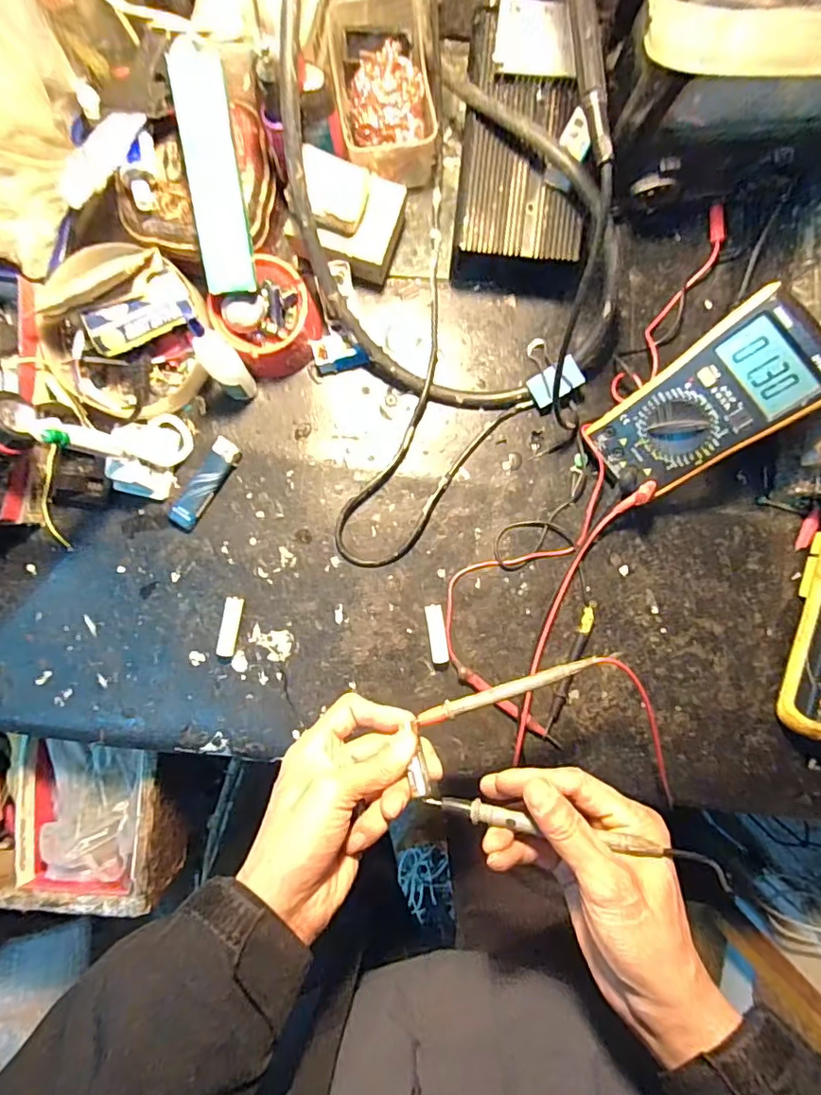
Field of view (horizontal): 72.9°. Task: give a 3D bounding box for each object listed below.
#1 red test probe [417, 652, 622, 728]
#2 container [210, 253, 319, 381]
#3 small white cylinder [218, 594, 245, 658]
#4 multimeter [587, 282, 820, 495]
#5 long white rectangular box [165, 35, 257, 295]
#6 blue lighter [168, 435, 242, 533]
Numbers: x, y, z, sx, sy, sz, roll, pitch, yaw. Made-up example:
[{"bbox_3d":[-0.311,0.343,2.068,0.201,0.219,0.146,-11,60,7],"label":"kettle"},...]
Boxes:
[{"bbox_3d":[0.075,0.097,0.387,0.143,0.009,0.011,-18,91,-4],"label":"red test probe"},{"bbox_3d":[-0.114,-0.186,0.459,0.075,0.053,0.073,0,91,-1],"label":"container"},{"bbox_3d":[-0.153,0.067,0.475,0.015,0.012,0.050,9,91,-1],"label":"small white cylinder"},{"bbox_3d":[0.225,-0.109,0.426,0.085,0.040,0.160,52,131,1],"label":"multimeter"},{"bbox_3d":[-0.139,-0.261,0.392,0.035,0.011,0.147,-4,113,0],"label":"long white rectangular box"},{"bbox_3d":[-0.177,-0.053,0.475,0.026,0.014,0.085,33,90,-1],"label":"blue lighter"}]

